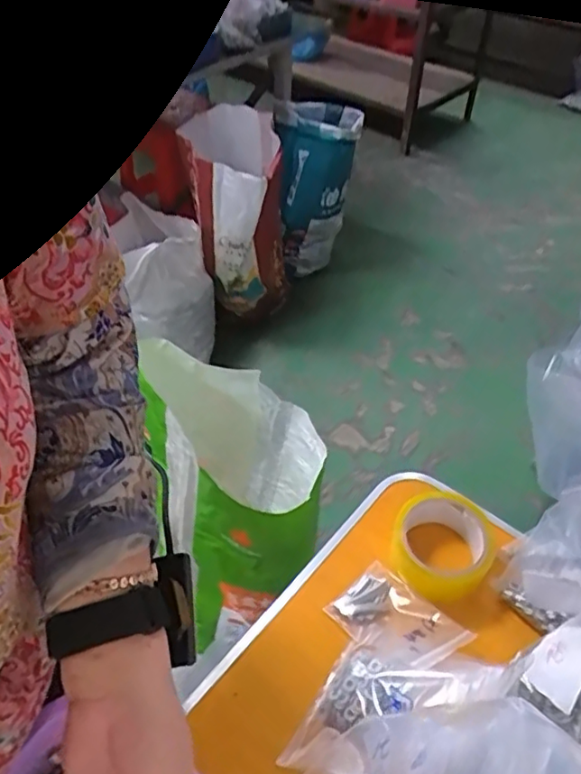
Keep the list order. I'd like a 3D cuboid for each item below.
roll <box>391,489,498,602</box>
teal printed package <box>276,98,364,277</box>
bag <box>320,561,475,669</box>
[{"bbox_3d":[0.153,0.152,0.589,0.097,0.045,0.104,1,47,-1],"label":"roll"},{"bbox_3d":[0.072,-0.596,1.760,0.237,0.443,0.231,7,47,5],"label":"teal printed package"},{"bbox_3d":[0.097,0.217,0.548,0.078,0.021,0.111,-25,31,-27],"label":"bag"}]

